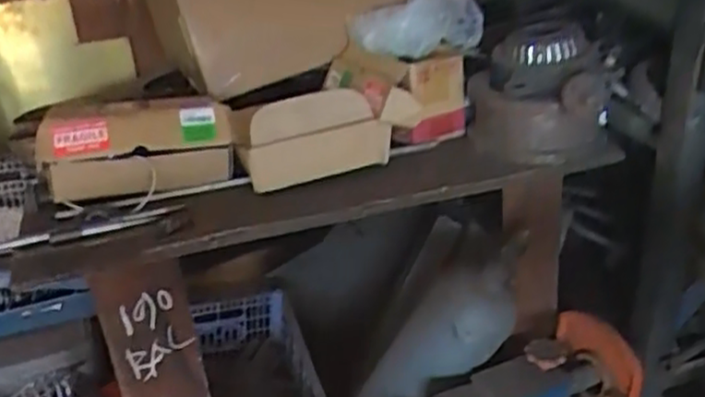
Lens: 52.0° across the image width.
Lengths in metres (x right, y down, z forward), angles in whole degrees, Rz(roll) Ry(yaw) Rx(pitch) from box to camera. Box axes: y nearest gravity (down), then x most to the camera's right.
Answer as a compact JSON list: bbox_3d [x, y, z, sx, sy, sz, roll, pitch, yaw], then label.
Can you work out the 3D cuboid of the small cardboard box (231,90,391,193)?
[{"bbox_3d":[-0.061,-0.089,1.094,0.230,0.108,0.105,-8,32,-7],"label":"small cardboard box"}]

